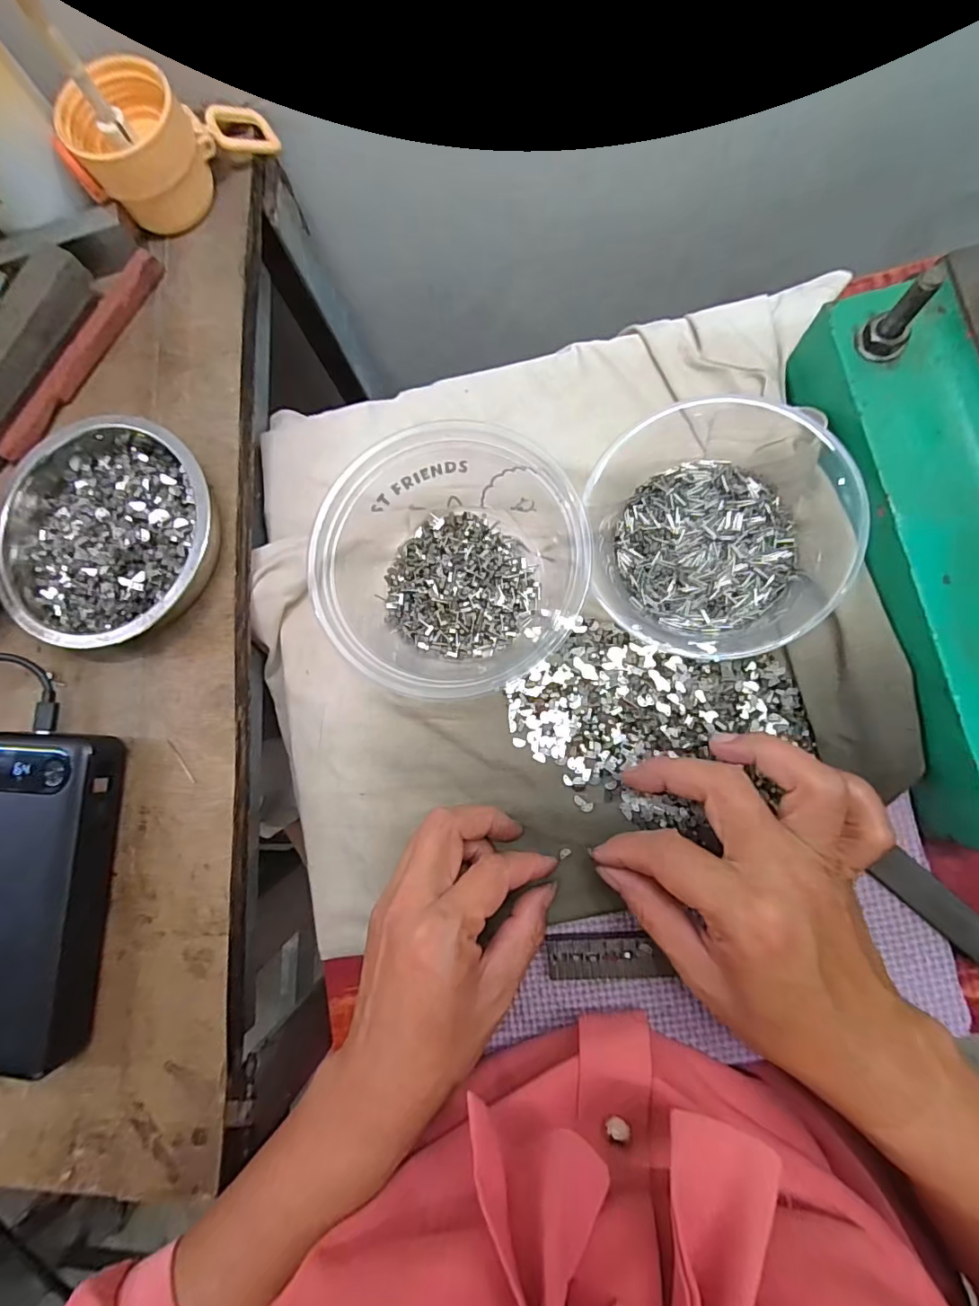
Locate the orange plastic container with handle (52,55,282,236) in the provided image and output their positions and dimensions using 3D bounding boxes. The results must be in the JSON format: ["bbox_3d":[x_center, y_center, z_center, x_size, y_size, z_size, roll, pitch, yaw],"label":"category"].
[{"bbox_3d":[-0.184,-0.297,0.296,0.107,0.056,0.055,-42,78,4],"label":"orange plastic container with handle"}]

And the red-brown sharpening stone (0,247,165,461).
[{"bbox_3d":[-0.243,-0.177,0.309,0.012,0.012,0.145,32,87,10],"label":"red-brown sharpening stone"}]

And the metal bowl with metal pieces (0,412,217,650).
[{"bbox_3d":[-0.207,-0.066,0.280,0.125,0.032,0.117,-1,82,7],"label":"metal bowl with metal pieces"}]

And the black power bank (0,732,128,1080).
[{"bbox_3d":[-0.235,0.127,0.261,0.076,0.023,0.168,3,83,7],"label":"black power bank"}]

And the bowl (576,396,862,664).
[{"bbox_3d":[0.121,-0.069,0.272,0.127,0.044,0.139,-1,82,7],"label":"bowl"}]

